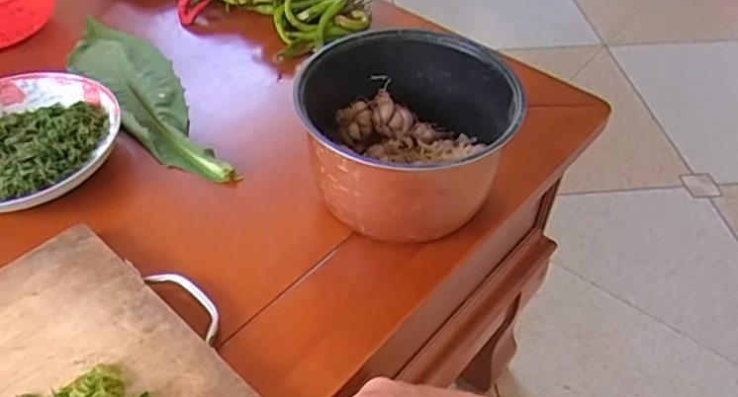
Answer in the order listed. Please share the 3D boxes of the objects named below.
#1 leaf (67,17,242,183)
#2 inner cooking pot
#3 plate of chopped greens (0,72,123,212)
[{"bbox_3d":[-0.222,-0.109,0.626,0.085,0.012,0.306,-32,55,-27],"label":"leaf"},{"bbox_3d":[0.031,-0.050,0.507,0.162,0.106,0.162,1,46,-1],"label":"inner cooking pot"},{"bbox_3d":[-0.317,-0.049,0.551,0.161,0.036,0.160,1,46,-1],"label":"plate of chopped greens"}]

